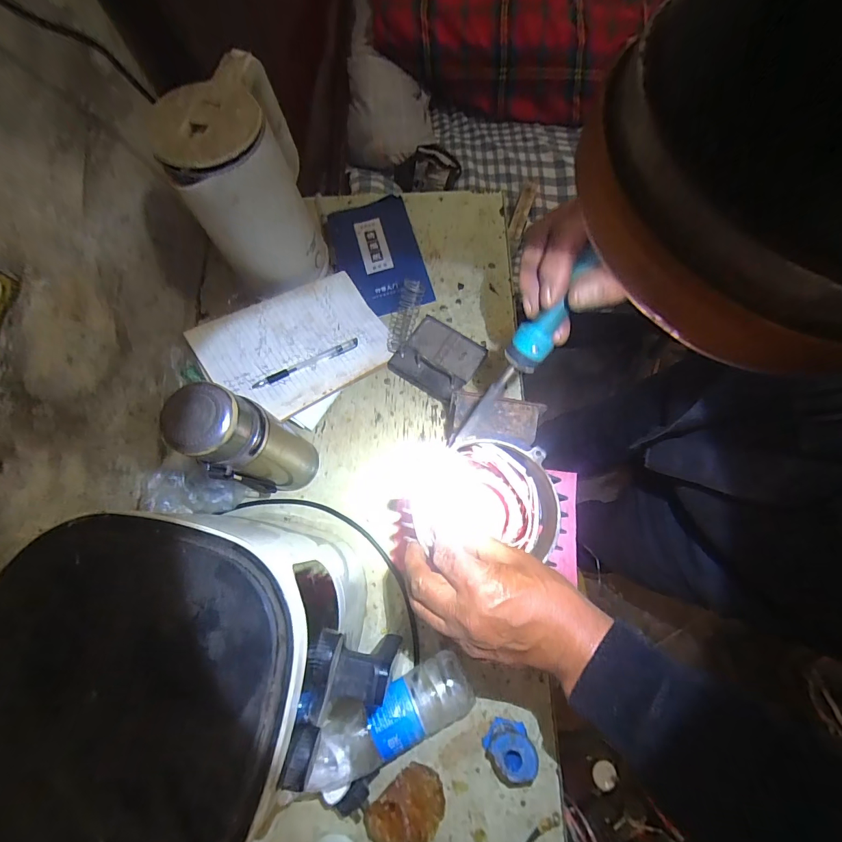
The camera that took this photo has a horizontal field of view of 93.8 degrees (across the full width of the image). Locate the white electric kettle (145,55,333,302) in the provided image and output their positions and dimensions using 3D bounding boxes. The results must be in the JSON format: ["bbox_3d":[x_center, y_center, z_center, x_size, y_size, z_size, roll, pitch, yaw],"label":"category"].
[{"bbox_3d":[-0.223,-0.310,0.521,0.148,0.208,0.150,-24,76,-4],"label":"white electric kettle"}]

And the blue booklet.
[{"bbox_3d":[-0.069,-0.266,0.632,0.131,0.014,0.204,-16,75,-3],"label":"blue booklet"}]

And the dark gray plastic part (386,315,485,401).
[{"bbox_3d":[0.024,-0.095,0.570,0.114,0.034,0.101,30,78,9],"label":"dark gray plastic part"}]

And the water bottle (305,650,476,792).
[{"bbox_3d":[-0.039,0.327,0.433,0.190,0.075,0.070,-29,76,-6],"label":"water bottle"}]

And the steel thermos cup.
[{"bbox_3d":[-0.179,0.030,0.433,0.069,0.243,0.077,30,78,9],"label":"steel thermos cup"}]

